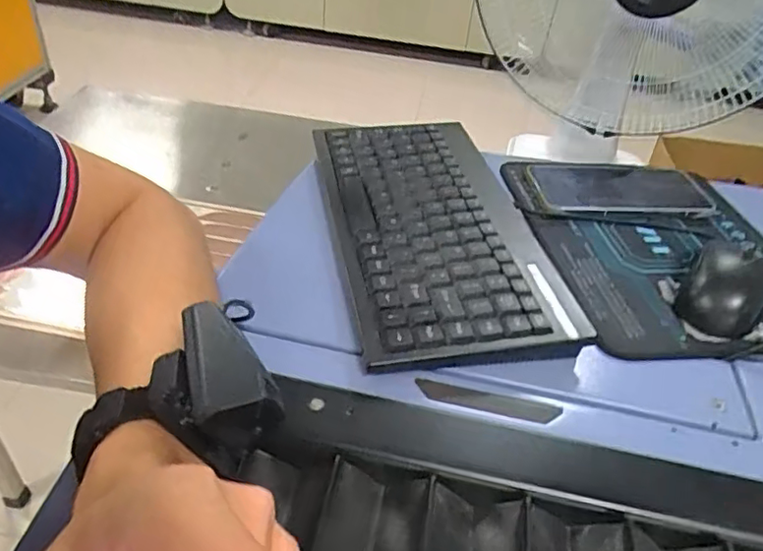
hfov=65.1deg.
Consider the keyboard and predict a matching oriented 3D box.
[{"bbox_3d":[0.034,-0.042,0.468,0.142,0.027,0.279,-4,42,-12],"label":"keyboard"}]

